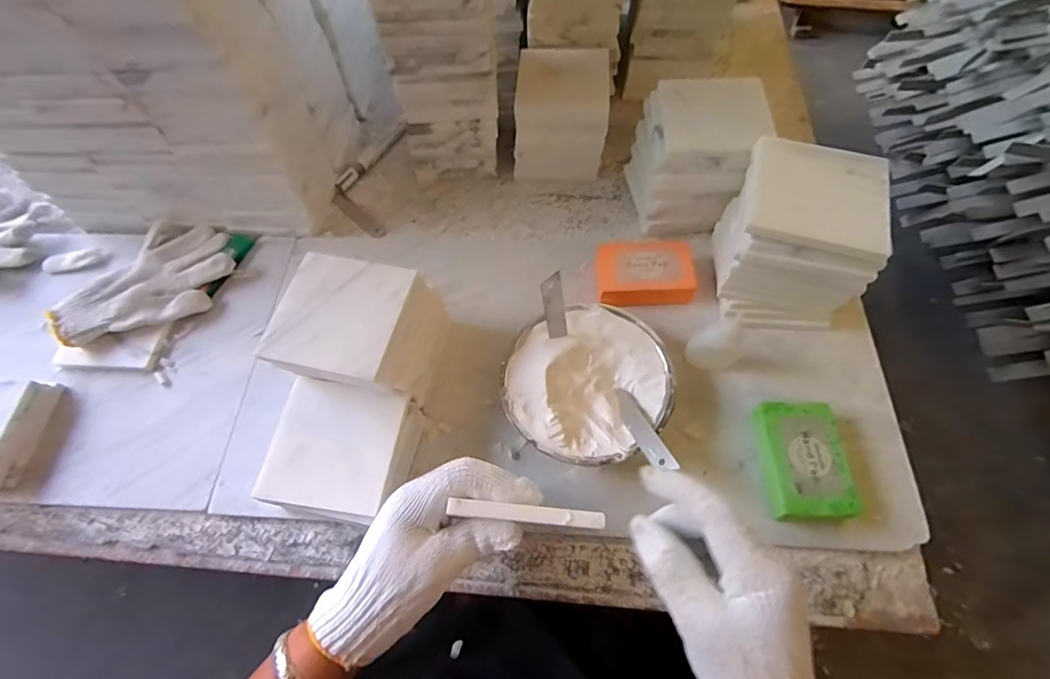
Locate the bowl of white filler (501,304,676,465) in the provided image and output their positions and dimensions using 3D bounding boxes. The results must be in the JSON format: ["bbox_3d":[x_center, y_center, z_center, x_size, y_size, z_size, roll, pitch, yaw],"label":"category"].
[{"bbox_3d":[0.055,0.043,0.443,0.144,0.048,0.138,0,64,0],"label":"bowl of white filler"}]

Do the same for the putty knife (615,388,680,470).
[{"bbox_3d":[0.097,0.075,0.407,0.018,0.008,0.095,-16,36,-8],"label":"putty knife"}]

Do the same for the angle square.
[{"bbox_3d":[-0.198,-0.203,0.609,0.074,0.013,0.184,2,64,1],"label":"angle square"}]

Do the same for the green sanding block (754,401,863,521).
[{"bbox_3d":[0.230,0.103,0.408,0.062,0.034,0.093,3,64,2],"label":"green sanding block"}]

